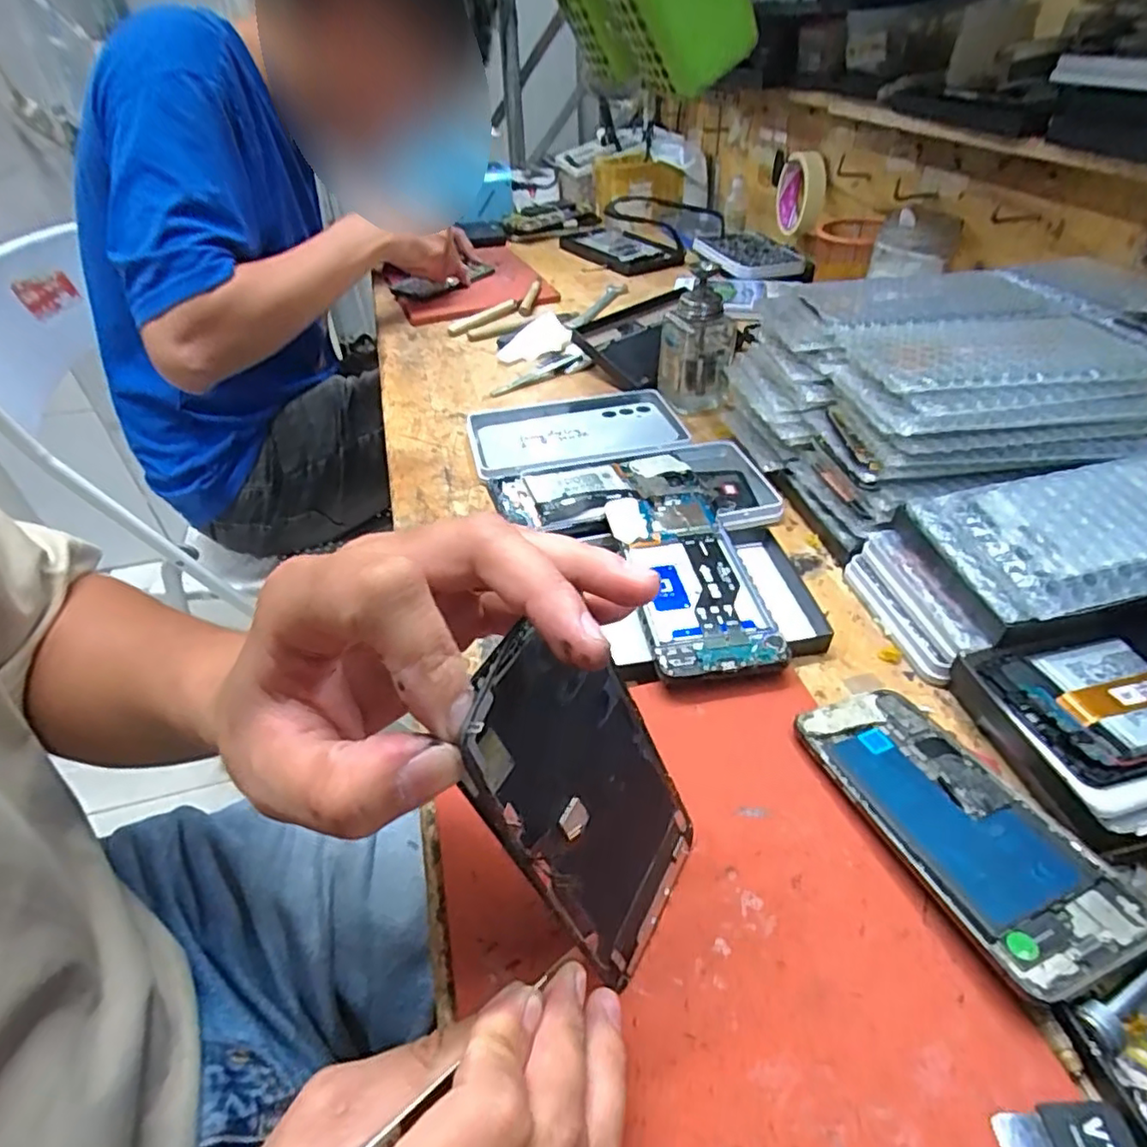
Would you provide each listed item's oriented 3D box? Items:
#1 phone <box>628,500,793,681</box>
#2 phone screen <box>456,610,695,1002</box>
[{"bbox_3d":[0.070,0.002,0.402,0.069,0.010,0.154,-7,44,-7],"label":"phone"},{"bbox_3d":[0.009,0.080,0.227,0.011,0.150,0.073,1,40,38],"label":"phone screen"}]

